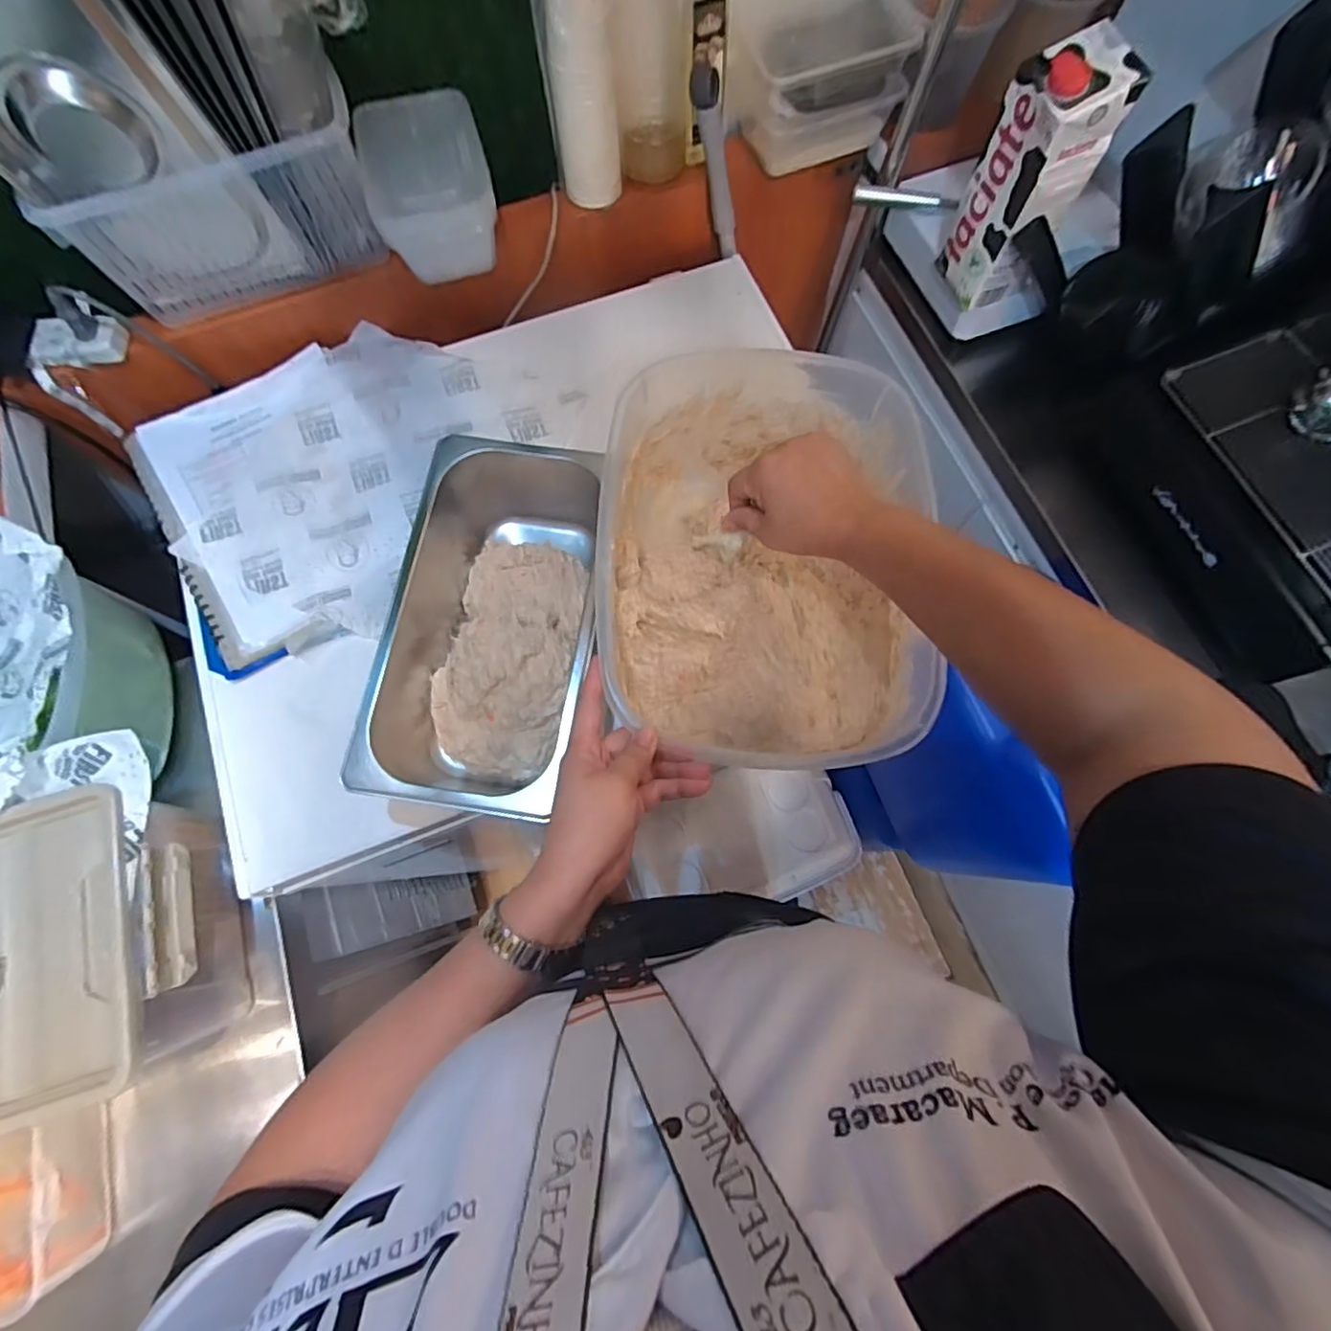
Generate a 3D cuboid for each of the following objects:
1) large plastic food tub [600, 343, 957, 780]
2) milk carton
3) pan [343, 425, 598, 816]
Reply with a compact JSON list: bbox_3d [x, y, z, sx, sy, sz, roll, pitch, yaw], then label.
[{"bbox_3d":[0.077,-0.093,0.534,0.250,0.134,0.331,3,73,1],"label":"large plastic food tub"},{"bbox_3d":[0.344,-0.456,0.579,0.073,0.192,0.082,-20,74,-6],"label":"milk carton"},{"bbox_3d":[-0.163,-0.039,0.548,0.152,0.096,0.317,12,74,4],"label":"pan"}]

